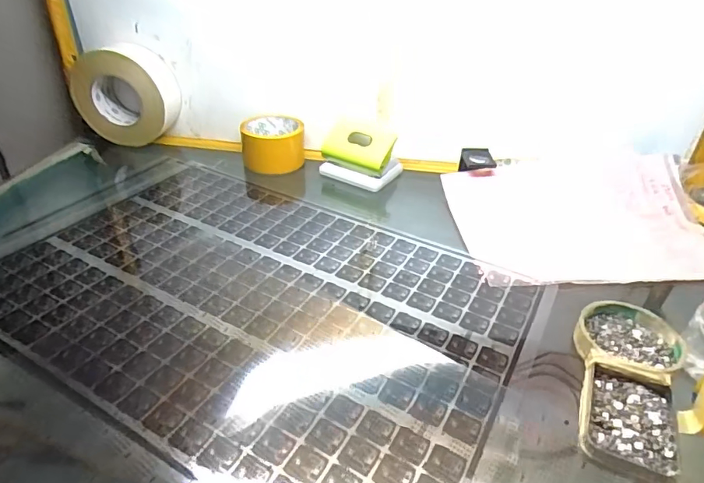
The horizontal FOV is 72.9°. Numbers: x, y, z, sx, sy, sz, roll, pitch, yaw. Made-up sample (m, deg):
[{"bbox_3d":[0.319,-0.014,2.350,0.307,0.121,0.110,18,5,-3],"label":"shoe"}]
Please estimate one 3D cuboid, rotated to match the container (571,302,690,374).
[{"bbox_3d":[0.243,0.087,0.419,0.082,0.018,0.081,2,34,-1],"label":"container"}]

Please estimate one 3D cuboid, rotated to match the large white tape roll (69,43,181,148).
[{"bbox_3d":[-0.335,-0.213,0.712,0.147,0.140,0.048,2,34,-1],"label":"large white tape roll"}]

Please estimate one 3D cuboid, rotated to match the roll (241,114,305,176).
[{"bbox_3d":[-0.117,-0.146,0.709,0.090,0.055,0.076,-3,34,-8],"label":"roll"}]

